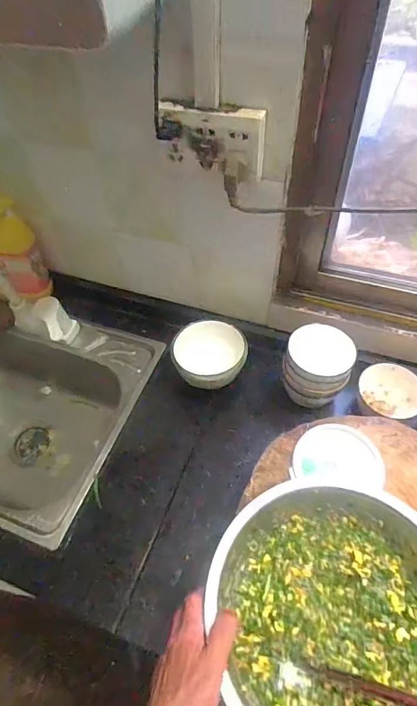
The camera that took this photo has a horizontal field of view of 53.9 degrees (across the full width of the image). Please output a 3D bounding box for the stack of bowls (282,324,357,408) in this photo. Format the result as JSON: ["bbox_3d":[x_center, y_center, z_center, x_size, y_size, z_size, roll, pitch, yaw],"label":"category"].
[{"bbox_3d":[0.184,0.022,0.696,0.105,0.093,0.104,15,54,14],"label":"stack of bowls"}]

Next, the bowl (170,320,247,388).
[{"bbox_3d":[0.000,-0.001,0.736,0.116,0.061,0.114,-1,52,2],"label":"bowl"}]

